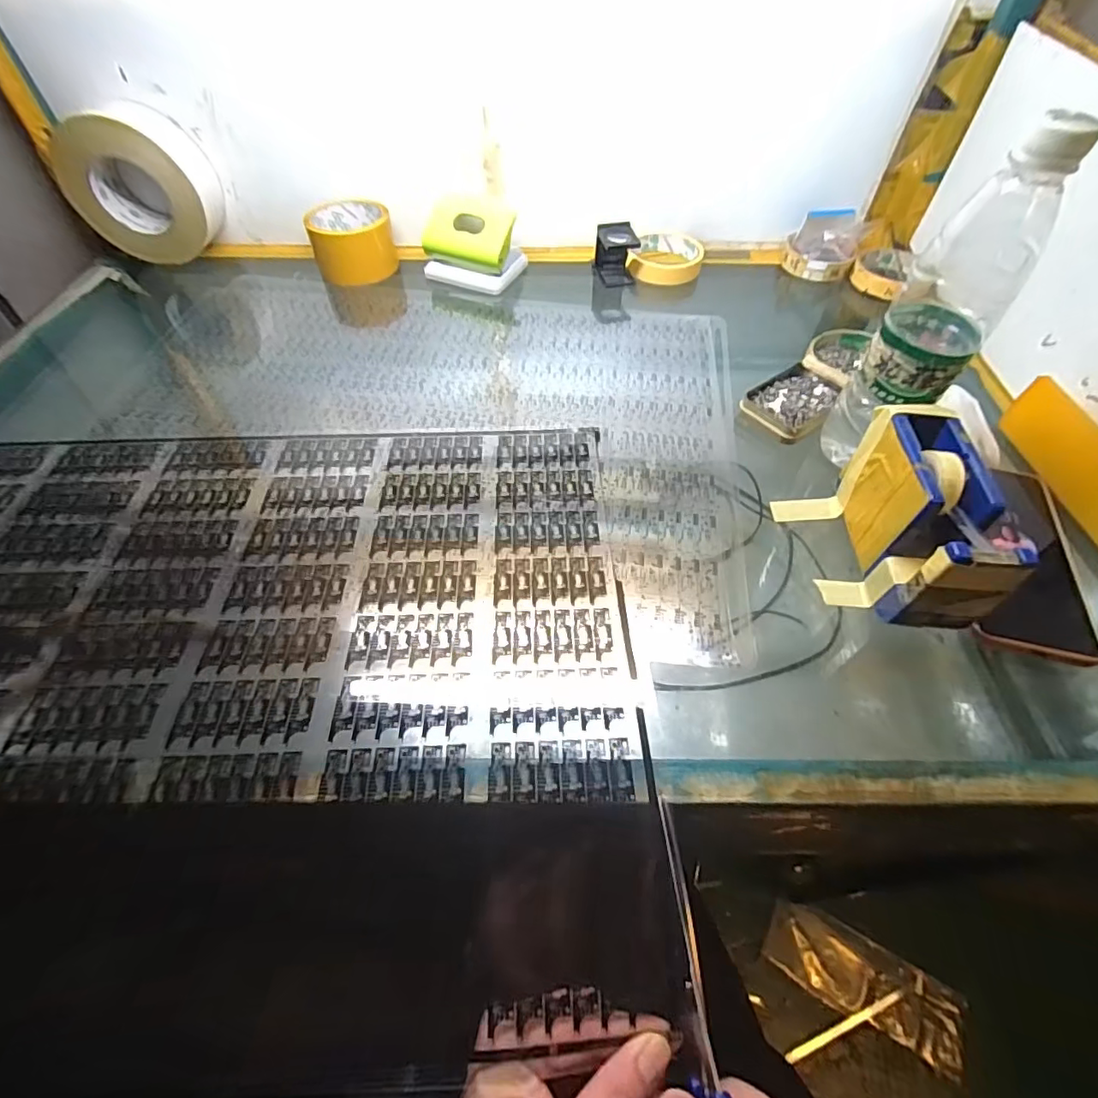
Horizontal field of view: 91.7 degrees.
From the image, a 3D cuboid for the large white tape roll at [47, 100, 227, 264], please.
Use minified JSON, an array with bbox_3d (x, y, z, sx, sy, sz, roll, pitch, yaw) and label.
[{"bbox_3d":[-0.441,-0.394,0.578,0.132,0.125,0.072,3,52,3],"label":"large white tape roll"}]

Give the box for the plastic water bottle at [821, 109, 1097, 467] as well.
[{"bbox_3d":[0.259,-0.153,0.354,0.060,0.212,0.072,32,59,22],"label":"plastic water bottle"}]

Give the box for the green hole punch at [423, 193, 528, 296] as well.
[{"bbox_3d":[-0.085,-0.345,0.598,0.101,0.070,0.073,21,55,16],"label":"green hole punch"}]

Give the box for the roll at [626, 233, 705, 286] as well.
[{"bbox_3d":[0.139,-0.344,0.630,0.082,0.028,0.084,14,54,11],"label":"roll"}]

